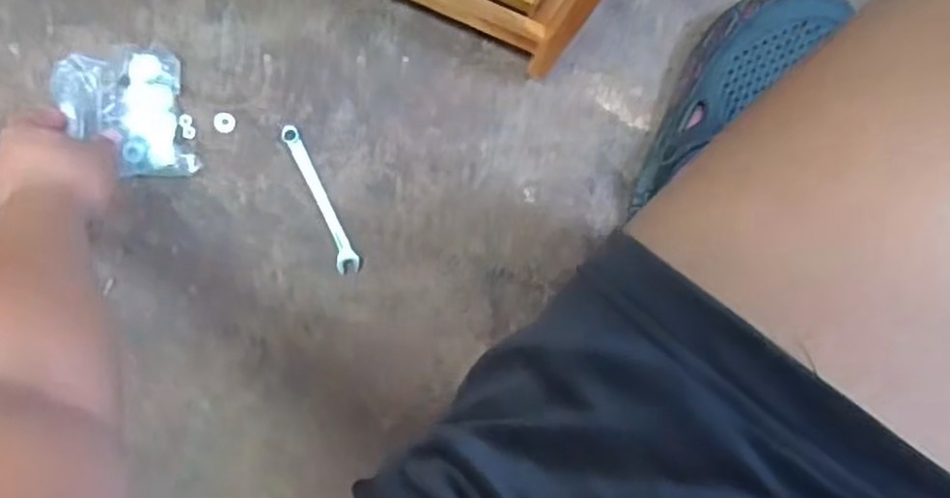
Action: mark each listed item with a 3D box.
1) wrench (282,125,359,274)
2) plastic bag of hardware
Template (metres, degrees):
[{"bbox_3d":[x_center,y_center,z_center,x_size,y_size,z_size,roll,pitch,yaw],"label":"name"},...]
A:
[{"bbox_3d":[-0.140,-0.044,0.663,0.020,0.010,0.141,-21,98,-3],"label":"wrench"},{"bbox_3d":[-0.299,-0.115,0.626,0.094,0.033,0.109,-10,97,-4],"label":"plastic bag of hardware"}]

